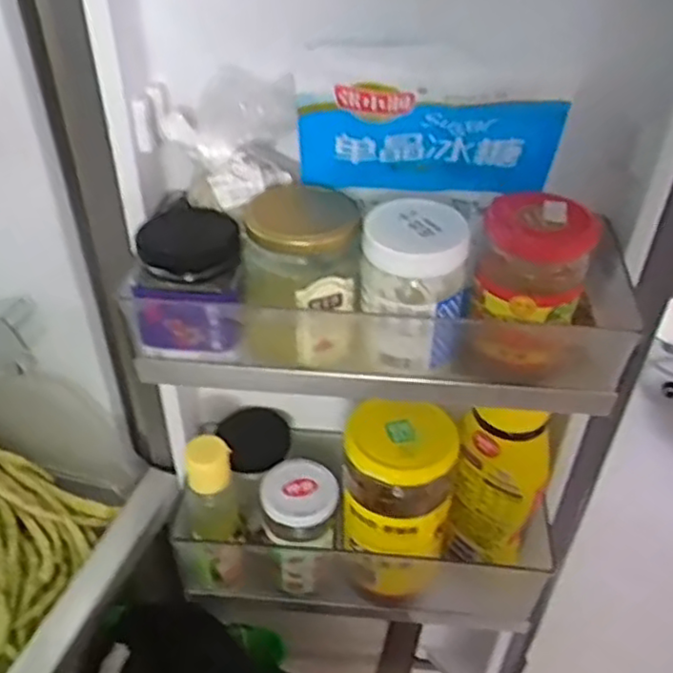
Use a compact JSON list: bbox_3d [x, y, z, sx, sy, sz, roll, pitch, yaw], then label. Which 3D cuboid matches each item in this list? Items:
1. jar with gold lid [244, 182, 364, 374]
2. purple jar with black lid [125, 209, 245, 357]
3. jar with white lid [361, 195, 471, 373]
[{"bbox_3d":[-0.021,-0.038,0.416,0.066,0.090,0.073,-1,39,-2],"label":"jar with gold lid"},{"bbox_3d":[-0.084,-0.037,0.420,0.062,0.072,0.066,4,39,5],"label":"purple jar with black lid"},{"bbox_3d":[0.045,-0.029,0.403,0.058,0.086,0.054,5,40,6],"label":"jar with white lid"}]

